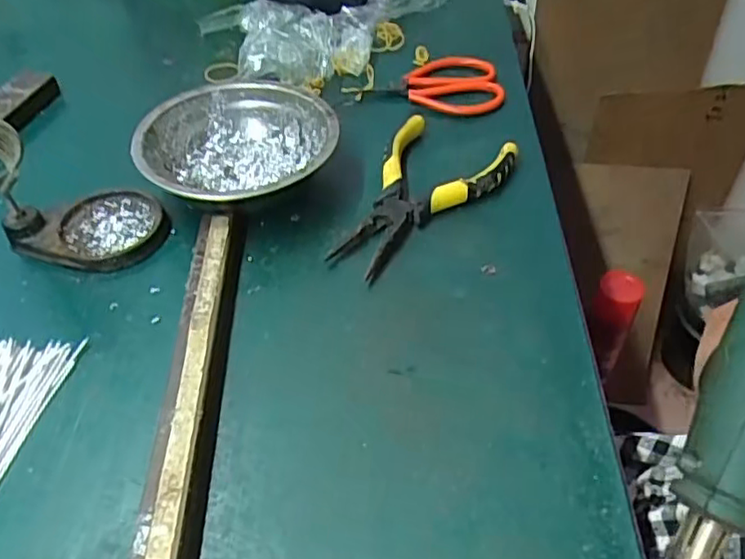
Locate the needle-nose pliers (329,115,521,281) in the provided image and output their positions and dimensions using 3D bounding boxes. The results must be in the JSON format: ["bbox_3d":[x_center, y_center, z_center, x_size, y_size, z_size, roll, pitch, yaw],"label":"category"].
[{"bbox_3d":[0.026,-0.054,0.407,0.079,0.022,0.139,27,53,23],"label":"needle-nose pliers"}]

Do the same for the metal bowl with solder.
[{"bbox_3d":[-0.088,-0.082,0.420,0.127,0.041,0.121,-3,47,-4],"label":"metal bowl with solder"}]

